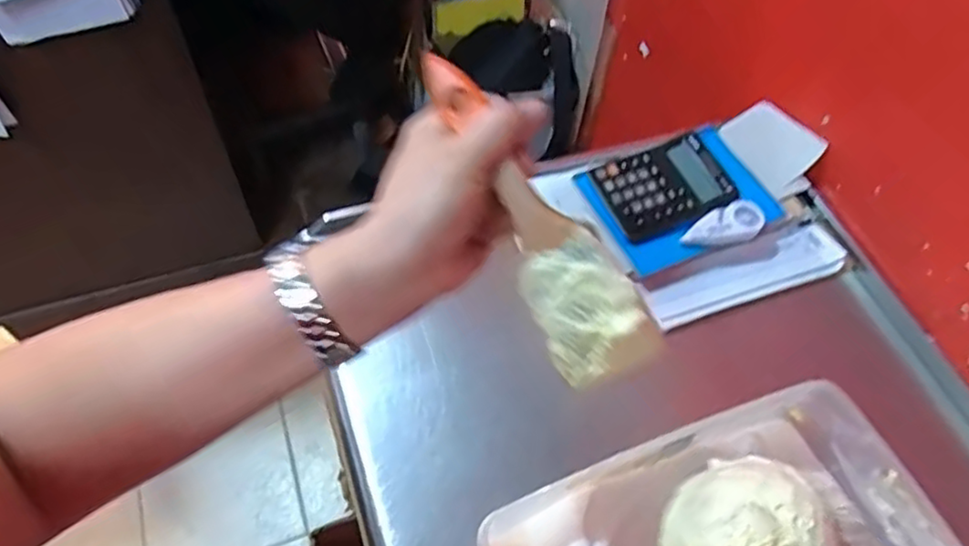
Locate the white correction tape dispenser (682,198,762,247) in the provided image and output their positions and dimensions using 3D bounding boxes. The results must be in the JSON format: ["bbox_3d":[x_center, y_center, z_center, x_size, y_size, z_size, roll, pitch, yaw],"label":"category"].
[{"bbox_3d":[0.259,-0.048,0.712,0.095,0.014,0.043,-21,61,-17],"label":"white correction tape dispenser"}]

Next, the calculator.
[{"bbox_3d":[0.202,-0.098,0.739,0.140,0.018,0.102,-21,61,-17],"label":"calculator"}]

